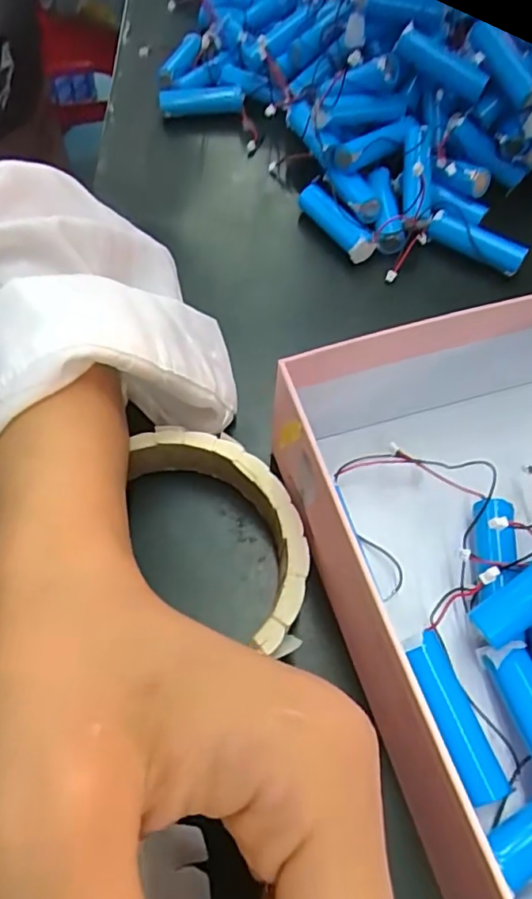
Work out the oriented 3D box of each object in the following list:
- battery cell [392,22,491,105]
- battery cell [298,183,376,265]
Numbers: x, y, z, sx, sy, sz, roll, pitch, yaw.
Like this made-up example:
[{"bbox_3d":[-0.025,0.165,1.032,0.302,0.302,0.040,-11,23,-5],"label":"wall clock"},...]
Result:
[{"bbox_3d":[0.090,-0.196,0.301,0.052,0.016,0.014,26,59,-12],"label":"battery cell"},{"bbox_3d":[0.035,-0.116,0.297,0.015,0.016,0.048,-26,64,-17],"label":"battery cell"}]

